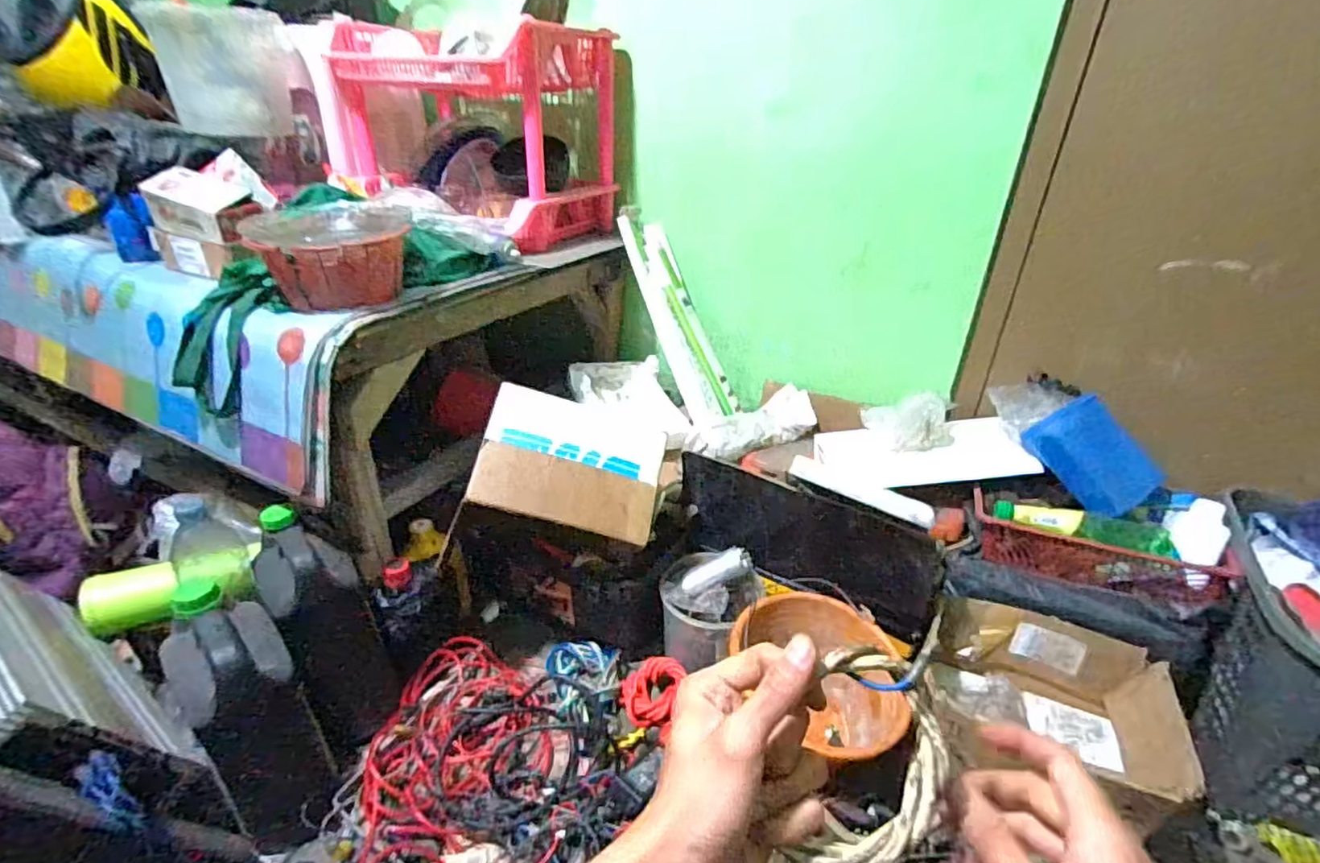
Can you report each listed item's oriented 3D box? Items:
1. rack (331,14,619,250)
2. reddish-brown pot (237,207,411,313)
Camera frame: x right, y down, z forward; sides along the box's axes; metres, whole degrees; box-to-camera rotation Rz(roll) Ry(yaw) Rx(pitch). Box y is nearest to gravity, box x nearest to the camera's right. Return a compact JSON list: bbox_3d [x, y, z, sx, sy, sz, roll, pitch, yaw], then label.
[{"bbox_3d":[-0.351,-0.579,1.178,0.464,0.334,0.341,17,32,25],"label":"rack"},{"bbox_3d":[-0.453,-0.239,0.831,0.179,0.097,0.204,-19,35,-33],"label":"reddish-brown pot"}]

